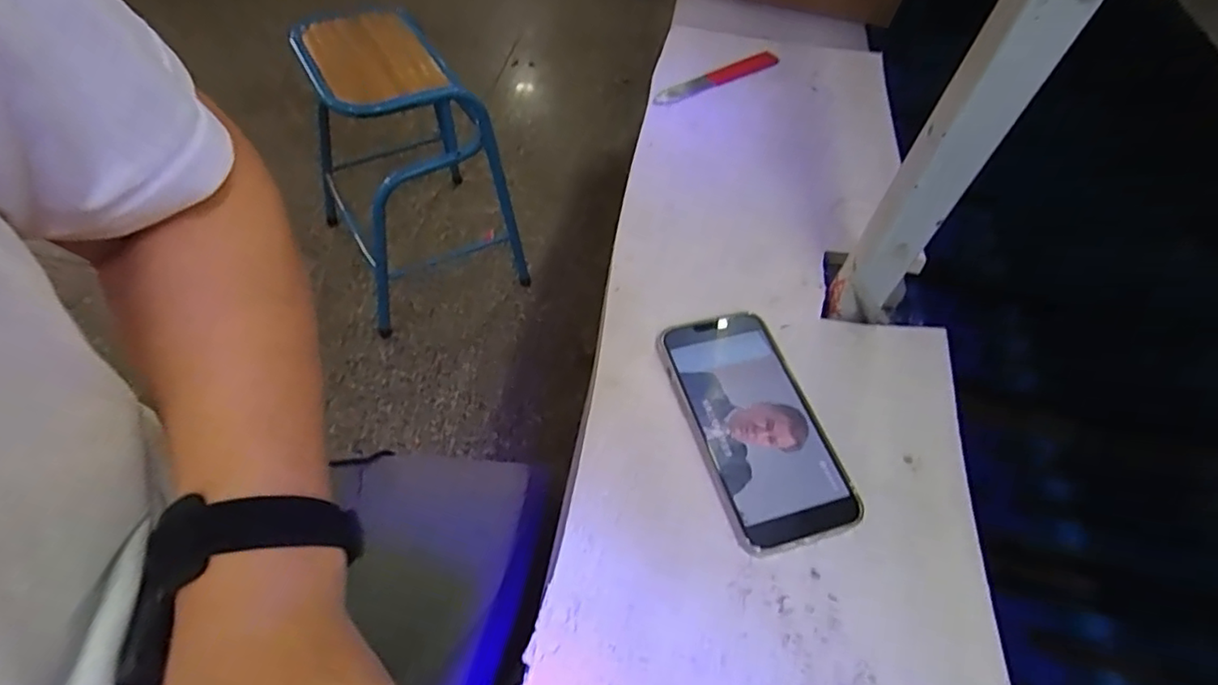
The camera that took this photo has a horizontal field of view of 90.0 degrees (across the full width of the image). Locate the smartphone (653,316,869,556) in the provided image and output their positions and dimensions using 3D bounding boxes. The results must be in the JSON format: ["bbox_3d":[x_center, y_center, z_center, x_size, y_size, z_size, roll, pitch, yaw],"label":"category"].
[{"bbox_3d":[0.094,0.052,0.401,0.082,0.012,0.160,-13,57,-14],"label":"smartphone"}]

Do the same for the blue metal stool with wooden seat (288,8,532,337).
[{"bbox_3d":[-0.373,-0.346,1.235,0.327,0.484,0.341,-22,59,-20],"label":"blue metal stool with wooden seat"}]

